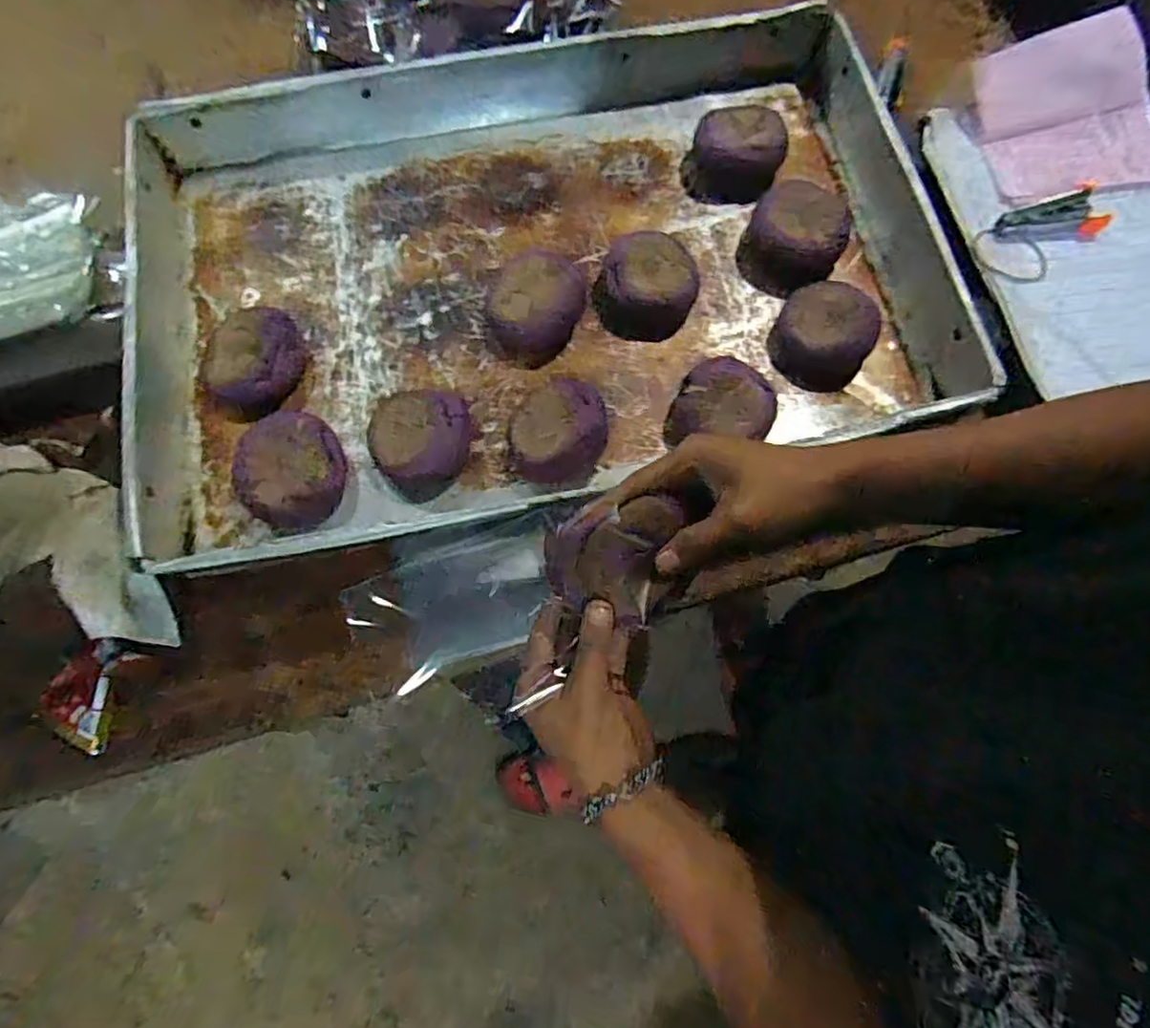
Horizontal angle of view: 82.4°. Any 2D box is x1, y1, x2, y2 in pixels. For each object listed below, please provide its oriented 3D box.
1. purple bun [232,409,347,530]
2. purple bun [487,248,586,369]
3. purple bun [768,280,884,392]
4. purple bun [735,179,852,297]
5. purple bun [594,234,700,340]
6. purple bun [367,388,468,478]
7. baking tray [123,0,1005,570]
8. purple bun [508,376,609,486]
[{"bbox_3d":[-0.209,-0.032,0.492,0.075,0.040,0.083,9,74,2],"label":"purple bun"},{"bbox_3d":[-0.035,-0.170,0.545,0.074,0.038,0.091,29,76,7],"label":"purple bun"},{"bbox_3d":[0.206,-0.151,0.543,0.073,0.048,0.082,20,75,5],"label":"purple bun"},{"bbox_3d":[0.191,-0.242,0.572,0.079,0.040,0.099,27,75,7],"label":"purple bun"},{"bbox_3d":[0.061,-0.192,0.556,0.080,0.036,0.087,0,74,-1],"label":"purple bun"},{"bbox_3d":[-0.119,-0.060,0.509,0.076,0.034,0.069,4,74,0],"label":"purple bun"},{"bbox_3d":[-0.034,-0.200,0.538,0.641,0.066,0.411,-11,74,-4],"label":"baking tray"},{"bbox_3d":[-0.012,-0.066,0.513,0.083,0.043,0.078,0,74,-1],"label":"purple bun"}]

